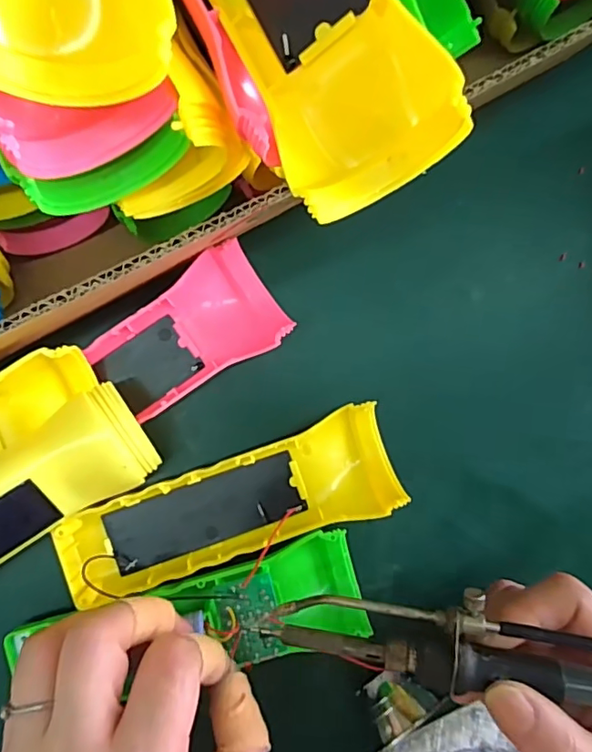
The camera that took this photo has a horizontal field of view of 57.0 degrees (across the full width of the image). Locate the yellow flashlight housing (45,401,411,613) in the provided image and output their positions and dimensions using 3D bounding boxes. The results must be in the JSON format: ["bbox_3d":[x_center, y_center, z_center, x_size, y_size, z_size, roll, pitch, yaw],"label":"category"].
[{"bbox_3d":[-0.029,0.059,0.253,0.155,0.025,0.045,-17,88,-7],"label":"yellow flashlight housing"}]

